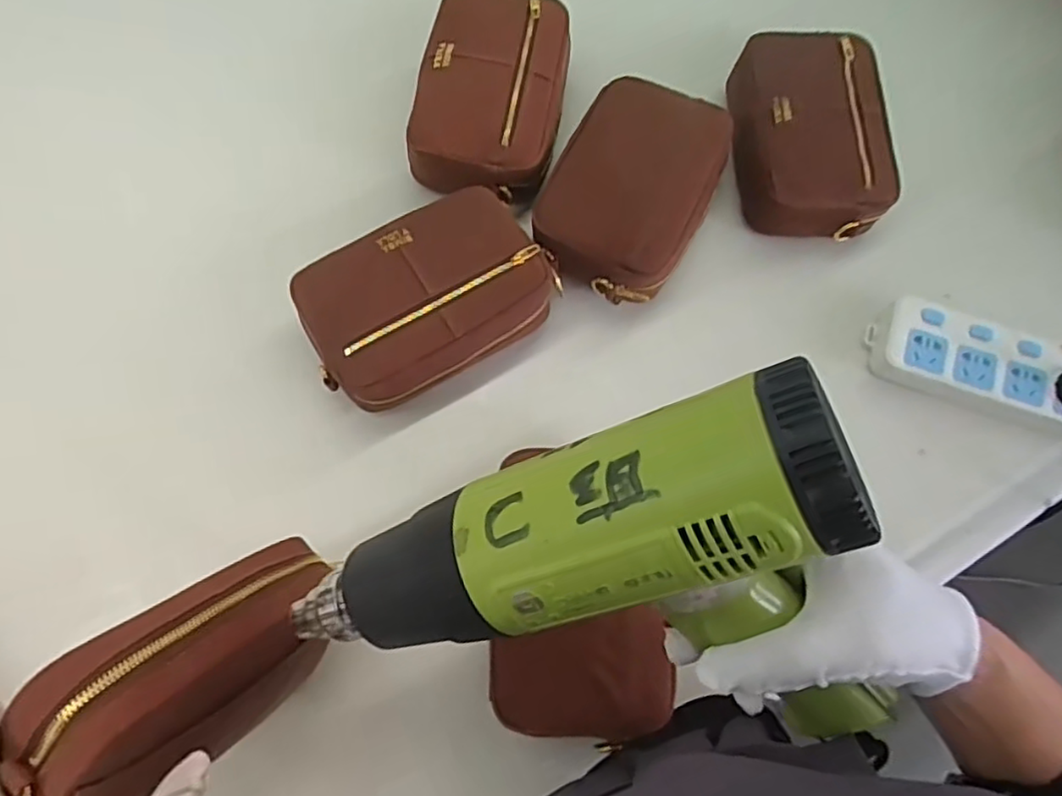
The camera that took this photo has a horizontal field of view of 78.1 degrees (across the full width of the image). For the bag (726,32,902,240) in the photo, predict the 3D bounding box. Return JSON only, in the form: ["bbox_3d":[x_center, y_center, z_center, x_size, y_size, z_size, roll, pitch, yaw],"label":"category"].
[{"bbox_3d":[0.248,-0.235,0.587,0.123,0.067,0.181,-2,72,-3],"label":"bag"}]

